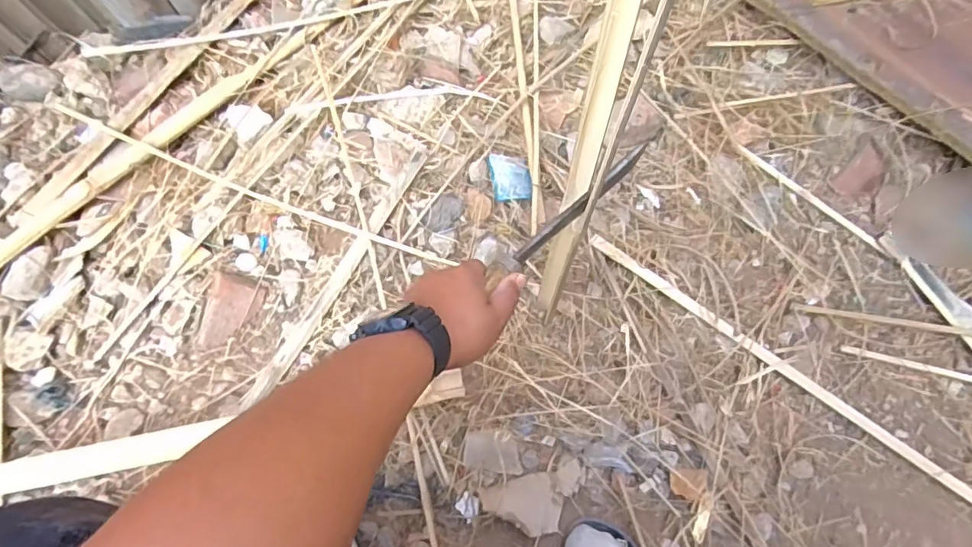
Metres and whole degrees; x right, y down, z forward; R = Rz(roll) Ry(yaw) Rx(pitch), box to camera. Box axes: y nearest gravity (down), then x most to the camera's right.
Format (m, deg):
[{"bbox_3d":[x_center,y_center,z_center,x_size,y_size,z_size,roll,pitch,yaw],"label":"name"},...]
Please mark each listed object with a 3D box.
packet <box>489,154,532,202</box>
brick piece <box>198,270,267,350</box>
[{"bbox_3d":[0.035,-0.140,0.753,0.053,0.011,0.076,-9,75,-4],"label":"packet"},{"bbox_3d":[-0.335,0.053,0.688,0.060,0.027,0.099,15,75,3],"label":"brick piece"}]

